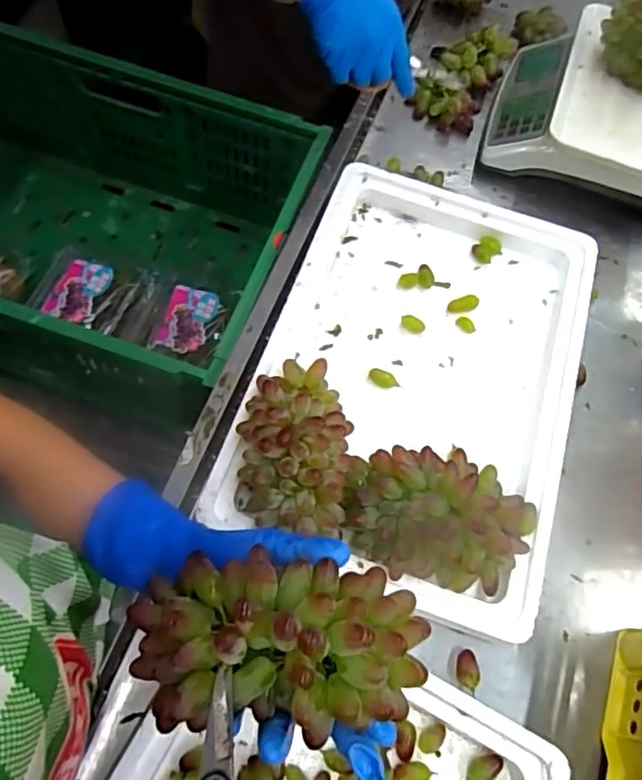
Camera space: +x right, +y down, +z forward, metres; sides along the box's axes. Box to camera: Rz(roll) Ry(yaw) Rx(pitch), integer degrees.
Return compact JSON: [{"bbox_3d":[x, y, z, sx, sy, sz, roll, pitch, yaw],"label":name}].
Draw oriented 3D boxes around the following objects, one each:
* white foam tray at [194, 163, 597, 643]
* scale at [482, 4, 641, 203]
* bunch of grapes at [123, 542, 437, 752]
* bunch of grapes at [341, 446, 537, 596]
[{"bbox_3d":[0.101,-0.024,0.574,0.307,0.070,0.449,19,65,3],"label":"white foam tray"},{"bbox_3d":[0.366,-0.346,0.741,0.271,0.096,0.271,24,66,5],"label":"scale"},{"bbox_3d":[-0.023,0.122,0.278,0.138,0.055,0.074,5,64,0],"label":"bunch of grapes"},{"bbox_3d":[0.103,0.109,0.497,0.168,0.082,0.111,6,65,-3],"label":"bunch of grapes"}]

